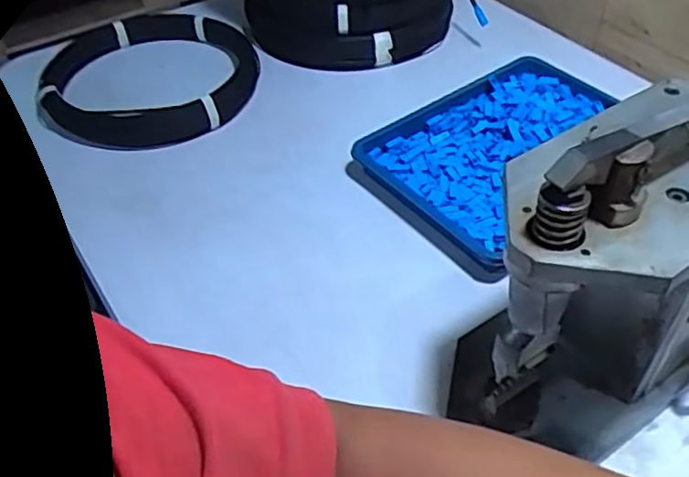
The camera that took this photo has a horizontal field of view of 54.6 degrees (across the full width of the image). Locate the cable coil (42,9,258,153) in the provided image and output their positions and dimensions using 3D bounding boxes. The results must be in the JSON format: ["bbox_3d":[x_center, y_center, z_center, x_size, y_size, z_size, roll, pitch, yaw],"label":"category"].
[{"bbox_3d":[-0.262,-0.227,0.906,0.278,0.066,0.284,-8,45,-6],"label":"cable coil"}]

